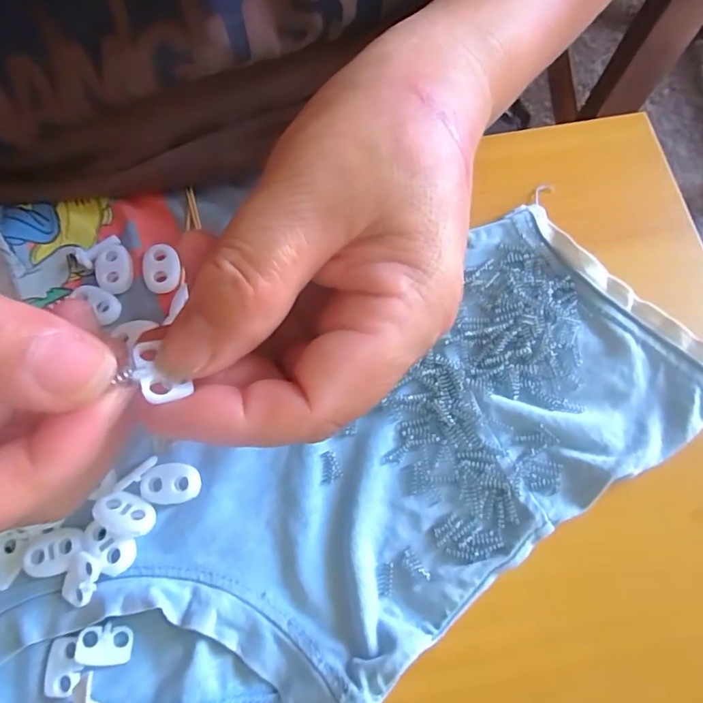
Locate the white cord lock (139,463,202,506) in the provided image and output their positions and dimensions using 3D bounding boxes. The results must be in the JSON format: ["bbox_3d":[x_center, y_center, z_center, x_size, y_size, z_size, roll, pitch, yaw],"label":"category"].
[{"bbox_3d":[-0.069,0.051,0.192,0.022,0.004,0.015,-4,73,-2],"label":"white cord lock"}]

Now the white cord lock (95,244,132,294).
[{"bbox_3d":[-0.103,-0.036,0.217,0.015,0.004,0.023,-12,73,-4],"label":"white cord lock"}]

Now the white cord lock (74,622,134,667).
[{"bbox_3d":[-0.088,0.103,0.175,0.019,0.004,0.013,-1,73,-1],"label":"white cord lock"}]

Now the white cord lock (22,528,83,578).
[{"bbox_3d":[-0.109,0.074,0.183,0.023,0.004,0.015,-18,74,-6],"label":"white cord lock"}]

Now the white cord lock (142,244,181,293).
[{"bbox_3d":[-0.083,-0.036,0.217,0.015,0.004,0.022,-14,74,-5],"label":"white cord lock"}]

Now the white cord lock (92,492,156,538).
[{"bbox_3d":[-0.084,0.061,0.185,0.021,0.006,0.014,20,74,6],"label":"white cord lock"}]

